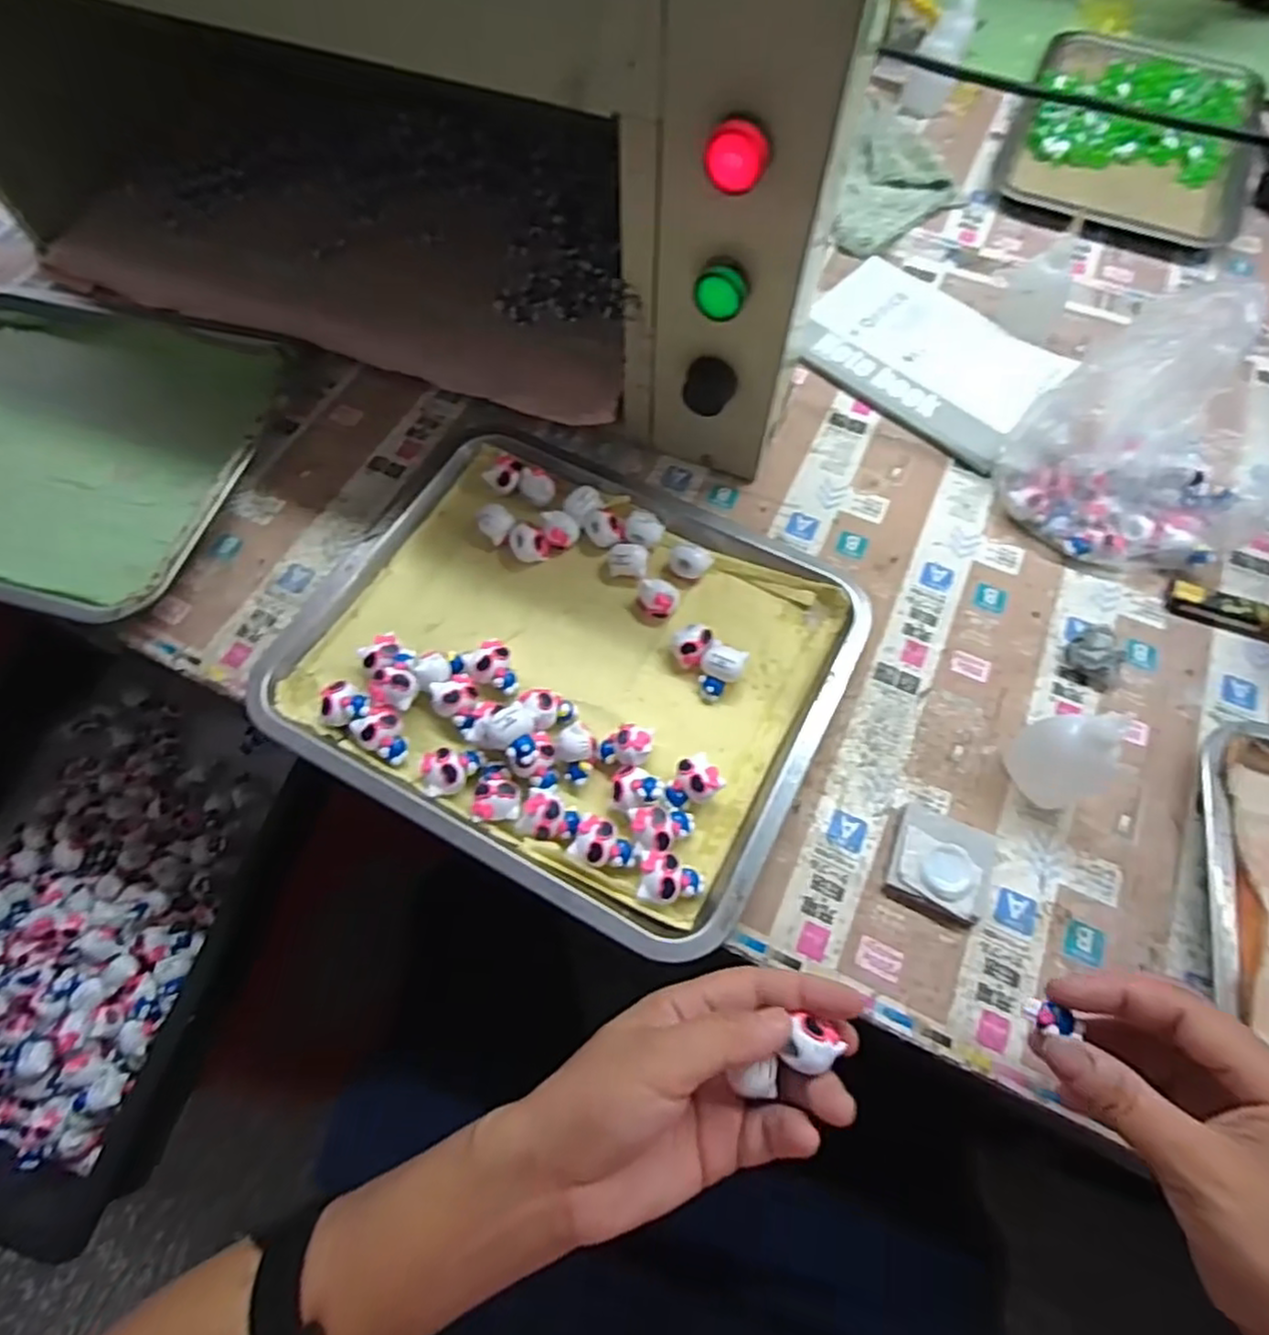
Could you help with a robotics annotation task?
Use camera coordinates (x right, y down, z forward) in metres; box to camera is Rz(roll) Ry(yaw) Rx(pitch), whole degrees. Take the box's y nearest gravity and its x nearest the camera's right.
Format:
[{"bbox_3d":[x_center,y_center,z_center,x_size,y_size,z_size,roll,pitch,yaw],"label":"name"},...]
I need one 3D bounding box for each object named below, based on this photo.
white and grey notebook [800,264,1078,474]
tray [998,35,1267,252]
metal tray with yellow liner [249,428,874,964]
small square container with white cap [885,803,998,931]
[{"bbox_3d":[0.230,-0.249,0.553,0.189,0.017,0.139,39,71,16],"label":"white and grey notebook"},{"bbox_3d":[0.483,-0.521,0.677,0.209,0.020,0.304,22,67,10],"label":"tray"},{"bbox_3d":[-0.039,-0.011,0.434,0.316,0.031,0.269,25,68,11],"label":"metal tray with yellow liner"},{"bbox_3d":[0.168,0.107,0.385,0.051,0.015,0.051,22,67,10],"label":"small square container with white cap"}]

